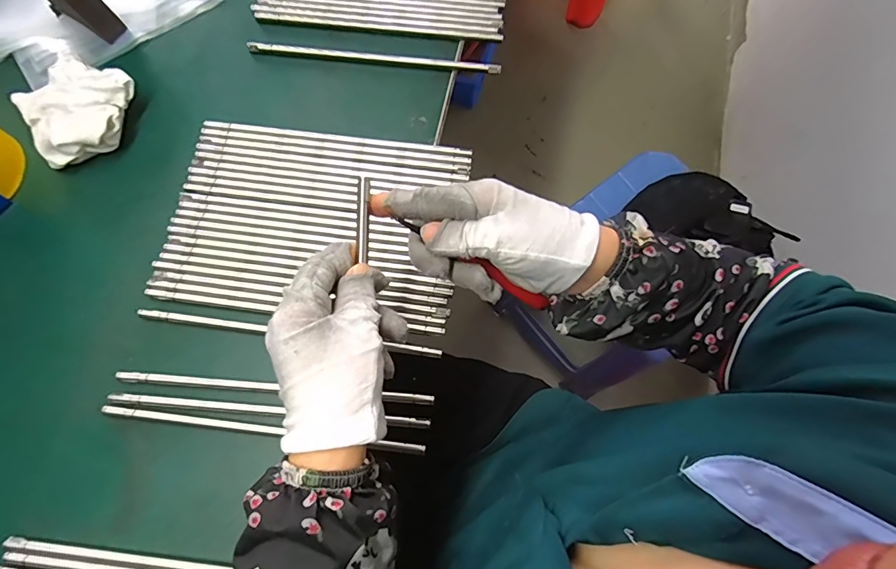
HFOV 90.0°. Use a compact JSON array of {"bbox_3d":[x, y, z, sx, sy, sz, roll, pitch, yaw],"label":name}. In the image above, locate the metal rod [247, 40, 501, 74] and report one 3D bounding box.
[{"bbox_3d":[-0.070,-0.219,0.429,0.240,0.008,0.012,6,74,0],"label":"metal rod"}]

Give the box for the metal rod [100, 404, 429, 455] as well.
[{"bbox_3d":[-0.137,0.108,0.334,0.241,0.009,0.008,8,74,1],"label":"metal rod"}]

